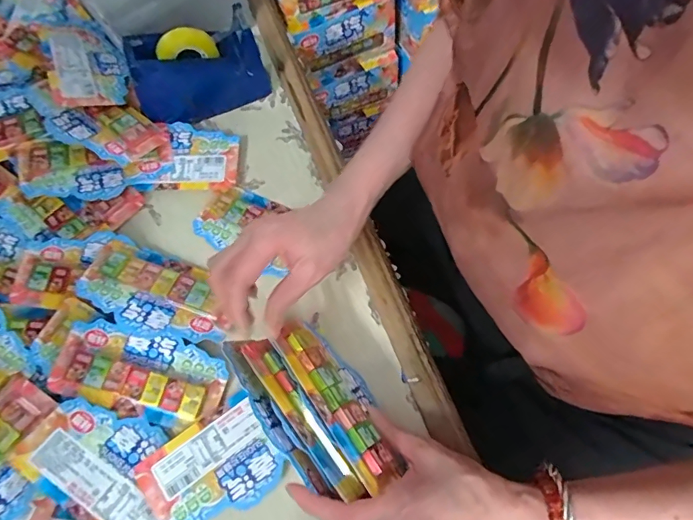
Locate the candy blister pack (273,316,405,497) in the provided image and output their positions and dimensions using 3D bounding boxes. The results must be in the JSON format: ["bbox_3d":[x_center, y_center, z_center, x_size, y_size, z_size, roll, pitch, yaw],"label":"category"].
[{"bbox_3d":[-0.001,0.104,0.351,0.013,0.073,0.133,-44,71,18],"label":"candy blister pack"}]

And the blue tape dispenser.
[{"bbox_3d":[-0.155,-0.200,0.462,0.136,0.076,0.050,-22,69,-6],"label":"blue tape dispenser"}]

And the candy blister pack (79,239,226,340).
[{"bbox_3d":[-0.175,0.030,0.411,0.139,0.008,0.072,18,70,10],"label":"candy blister pack"}]

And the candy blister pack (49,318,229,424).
[{"bbox_3d":[-0.178,0.096,0.389,0.143,0.015,0.064,12,69,8],"label":"candy blister pack"}]

